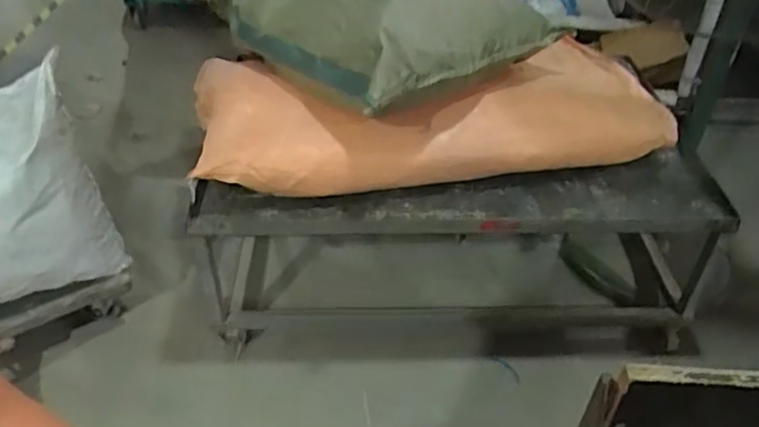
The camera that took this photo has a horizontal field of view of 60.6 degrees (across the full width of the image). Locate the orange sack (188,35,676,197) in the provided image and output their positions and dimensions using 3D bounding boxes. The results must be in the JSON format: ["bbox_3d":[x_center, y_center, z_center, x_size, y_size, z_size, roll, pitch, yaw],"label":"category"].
[{"bbox_3d":[0.083,-0.202,1.358,0.953,0.191,0.355,-3,39,-4],"label":"orange sack"}]

